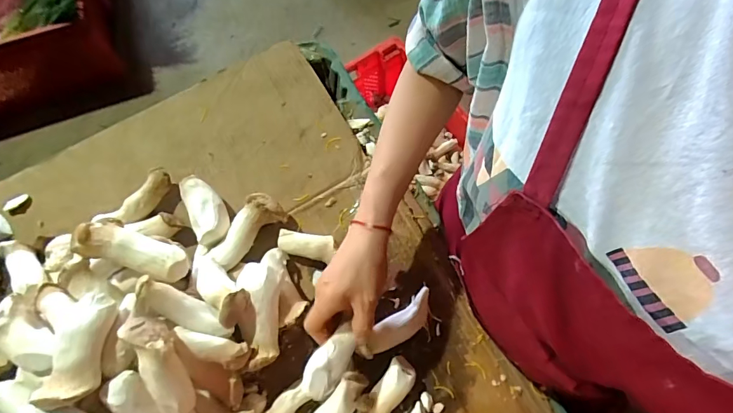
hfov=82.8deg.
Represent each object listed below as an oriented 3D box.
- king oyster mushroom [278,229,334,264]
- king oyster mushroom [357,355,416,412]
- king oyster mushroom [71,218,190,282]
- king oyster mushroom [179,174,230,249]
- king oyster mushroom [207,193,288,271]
[{"bbox_3d":[-0.075,0.047,0.515,0.071,0.031,0.030,13,73,5],"label":"king oyster mushroom"},{"bbox_3d":[0.023,0.208,0.467,0.033,0.030,0.078,37,76,12],"label":"king oyster mushroom"},{"bbox_3d":[-0.249,0.045,0.443,0.109,0.034,0.043,17,73,7],"label":"king oyster mushroom"},{"bbox_3d":[-0.202,0.004,0.523,0.045,0.040,0.095,-27,74,-8],"label":"king oyster mushroom"},{"bbox_3d":[-0.148,0.029,0.513,0.049,0.048,0.095,43,78,13],"label":"king oyster mushroom"}]

